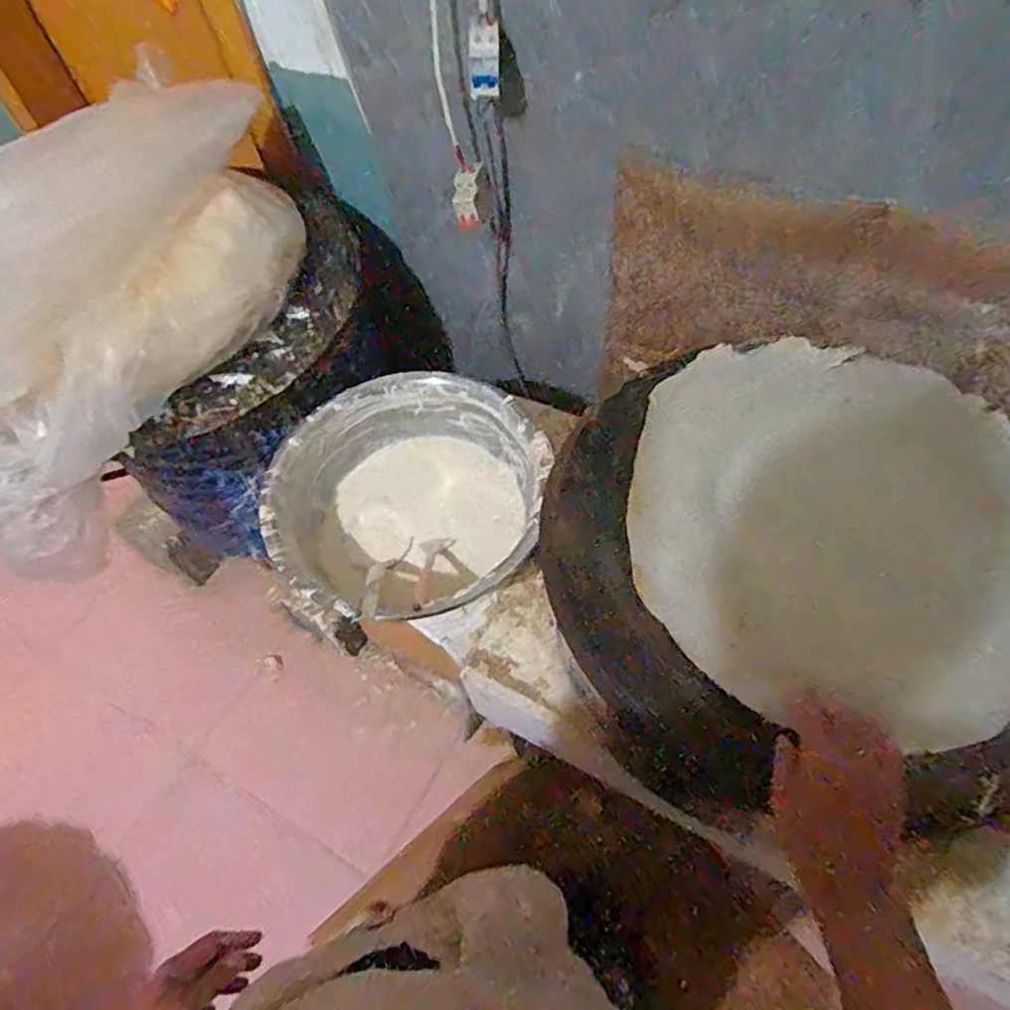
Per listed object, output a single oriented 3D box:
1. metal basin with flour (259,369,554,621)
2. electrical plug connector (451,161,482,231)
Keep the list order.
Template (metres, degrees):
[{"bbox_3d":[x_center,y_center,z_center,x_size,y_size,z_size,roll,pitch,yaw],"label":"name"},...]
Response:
[{"bbox_3d":[-0.144,-0.006,0.960,0.374,0.137,0.397,-2,59,3],"label":"metal basin with flour"},{"bbox_3d":[-0.060,-0.472,0.962,0.042,0.091,0.031,7,21,8],"label":"electrical plug connector"}]

